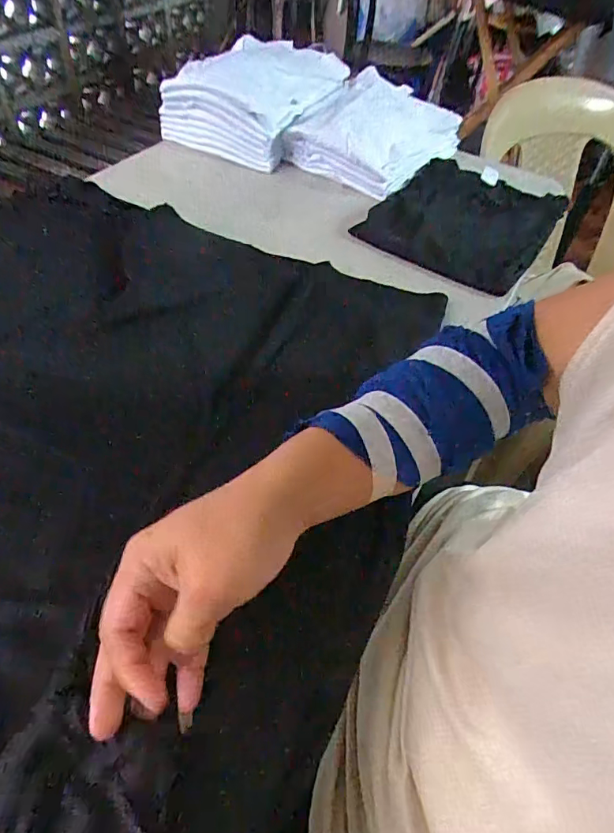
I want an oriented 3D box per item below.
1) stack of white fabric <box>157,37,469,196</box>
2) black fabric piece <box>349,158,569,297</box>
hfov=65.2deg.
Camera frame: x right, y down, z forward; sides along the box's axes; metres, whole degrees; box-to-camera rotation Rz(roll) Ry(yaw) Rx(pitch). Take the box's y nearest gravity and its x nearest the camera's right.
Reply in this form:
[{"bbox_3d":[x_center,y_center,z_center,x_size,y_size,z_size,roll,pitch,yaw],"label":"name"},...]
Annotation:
[{"bbox_3d":[0.010,-0.471,0.736,0.438,0.108,0.232,17,52,7],"label":"stack of white fabric"},{"bbox_3d":[0.220,-0.281,0.665,0.220,0.028,0.268,32,55,18],"label":"black fabric piece"}]

